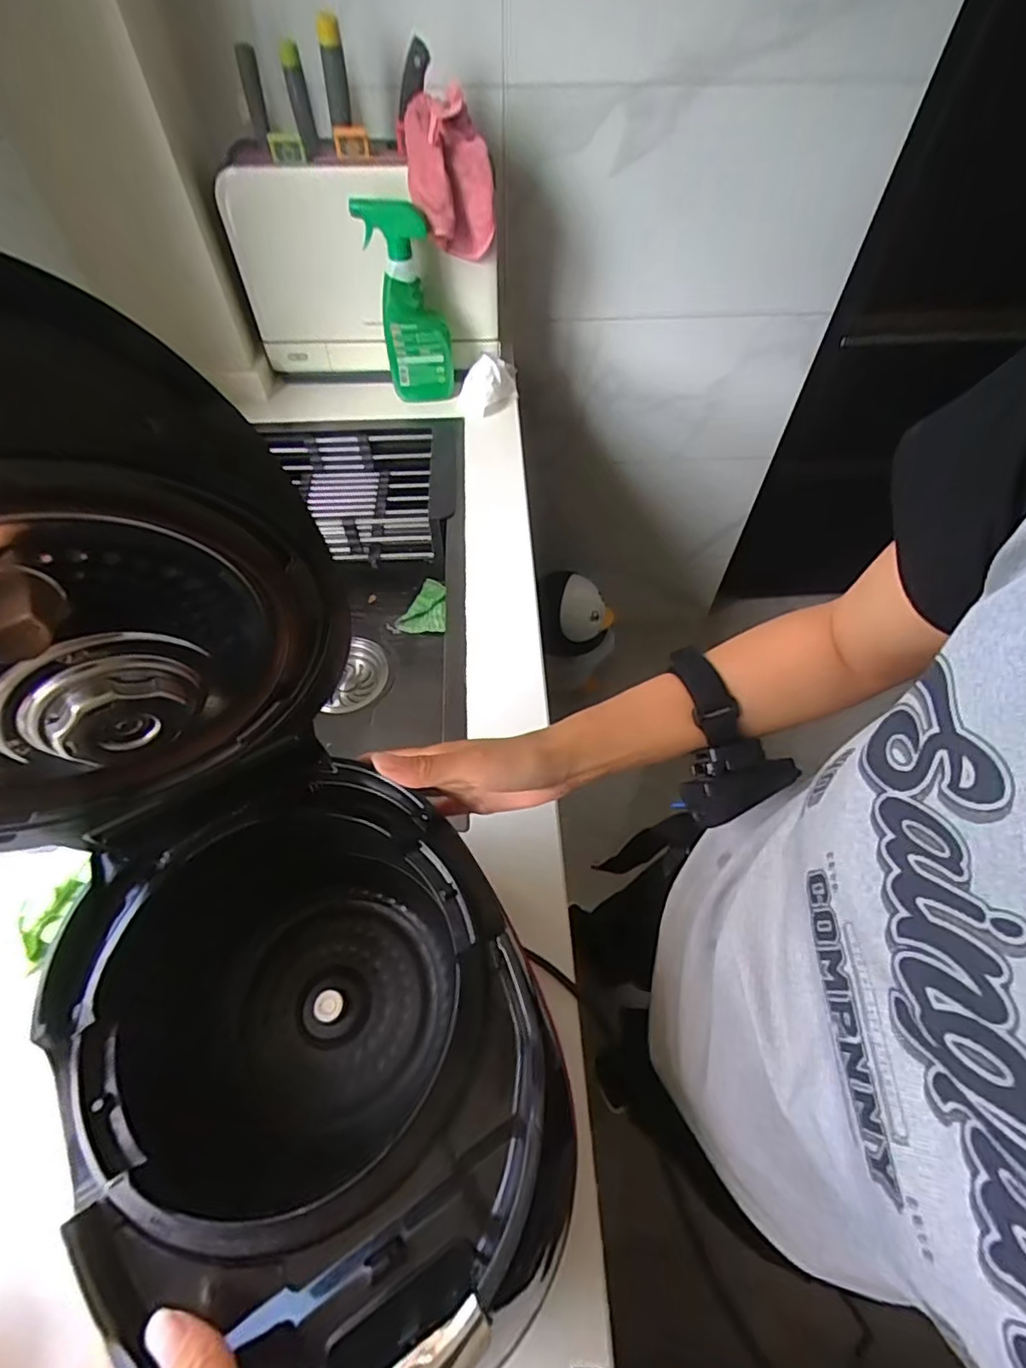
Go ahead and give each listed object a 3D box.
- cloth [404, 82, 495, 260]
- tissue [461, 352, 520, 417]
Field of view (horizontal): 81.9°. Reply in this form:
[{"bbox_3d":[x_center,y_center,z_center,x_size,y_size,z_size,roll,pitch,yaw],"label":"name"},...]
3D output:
[{"bbox_3d":[-0.084,-0.660,0.772,0.091,0.150,0.096,-33,63,-20],"label":"cloth"},{"bbox_3d":[-0.038,-0.482,0.943,0.090,0.049,0.099,-2,57,-2],"label":"tissue"}]

